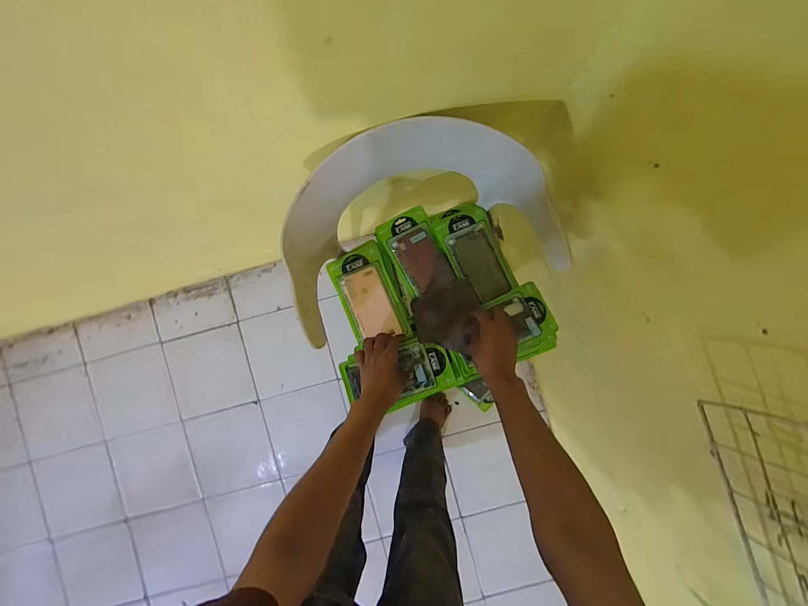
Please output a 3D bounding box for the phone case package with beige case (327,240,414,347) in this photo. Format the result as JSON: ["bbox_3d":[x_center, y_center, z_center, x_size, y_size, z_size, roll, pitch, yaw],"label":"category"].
[{"bbox_3d":[-0.074,-0.016,0.730,0.112,0.017,0.209,-23,89,1],"label":"phone case package with beige case"}]

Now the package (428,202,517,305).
[{"bbox_3d":[0.147,-0.108,0.745,0.117,0.026,0.215,-22,83,-5],"label":"package"}]

